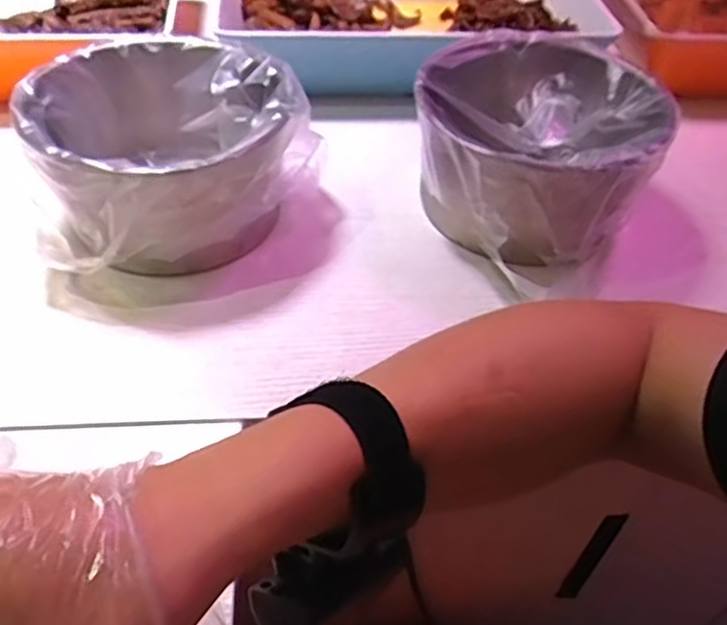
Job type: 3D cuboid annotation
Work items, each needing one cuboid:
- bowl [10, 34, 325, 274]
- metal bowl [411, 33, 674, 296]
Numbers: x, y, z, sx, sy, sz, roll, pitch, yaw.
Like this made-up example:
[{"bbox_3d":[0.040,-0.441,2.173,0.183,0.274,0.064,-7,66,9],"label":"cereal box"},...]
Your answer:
[{"bbox_3d":[-0.129,-0.113,0.483,0.178,0.092,0.174,2,46,-2],"label":"bowl"},{"bbox_3d":[0.123,-0.120,0.512,0.165,0.094,0.189,27,50,20],"label":"metal bowl"}]

